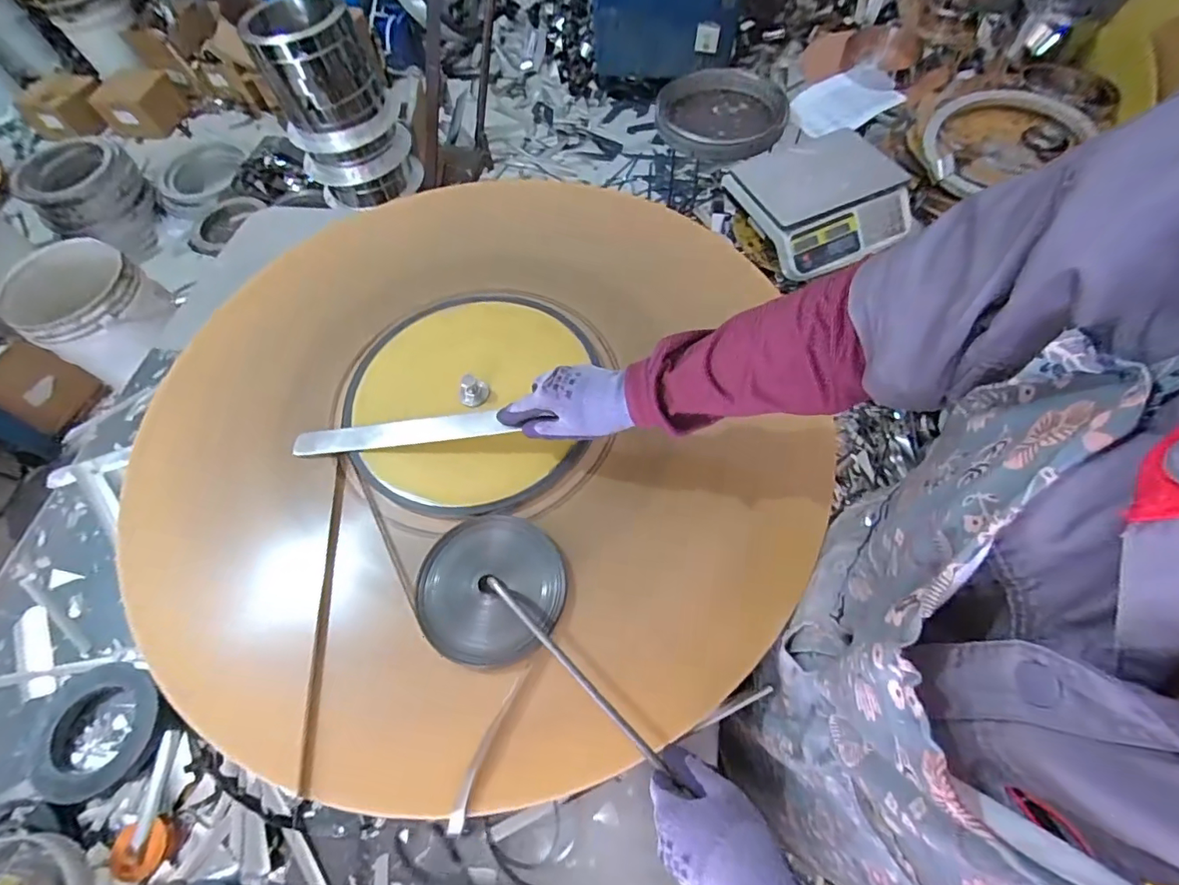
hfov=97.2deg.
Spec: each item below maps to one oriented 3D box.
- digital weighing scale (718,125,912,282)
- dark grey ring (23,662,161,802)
[{"bbox_3d":[0.552,-0.573,1.200,0.369,0.092,0.324,-25,64,-9],"label":"digital weighing scale"},{"bbox_3d":[-0.511,0.290,0.528,0.123,0.026,0.118,-2,63,3],"label":"dark grey ring"}]

